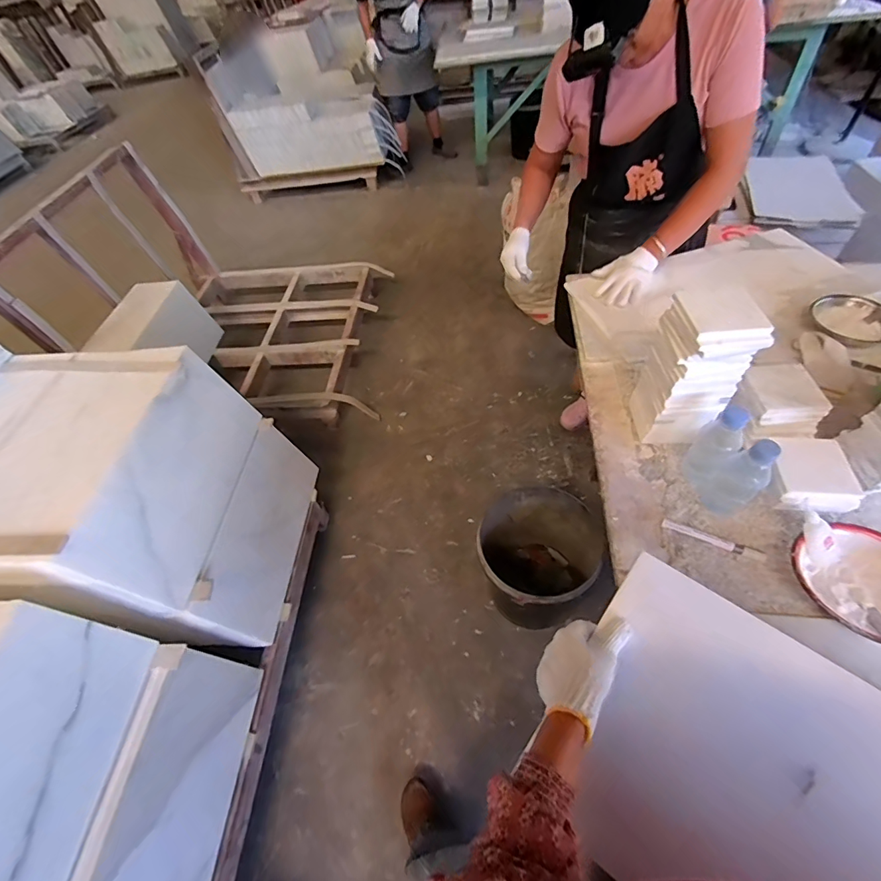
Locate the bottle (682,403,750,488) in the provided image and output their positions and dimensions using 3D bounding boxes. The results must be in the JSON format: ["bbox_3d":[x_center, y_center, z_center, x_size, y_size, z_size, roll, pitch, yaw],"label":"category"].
[{"bbox_3d":[0.440,0.001,0.700,0.053,0.151,0.073,23,59,24],"label":"bottle"}]

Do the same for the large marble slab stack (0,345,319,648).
[{"bbox_3d":[-0.940,0.159,1.180,0.866,0.709,0.645,-2,52,8],"label":"large marble slab stack"}]

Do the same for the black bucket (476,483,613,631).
[{"bbox_3d":[0.292,0.371,1.329,0.329,0.385,0.345,-5,52,6],"label":"black bucket"}]

